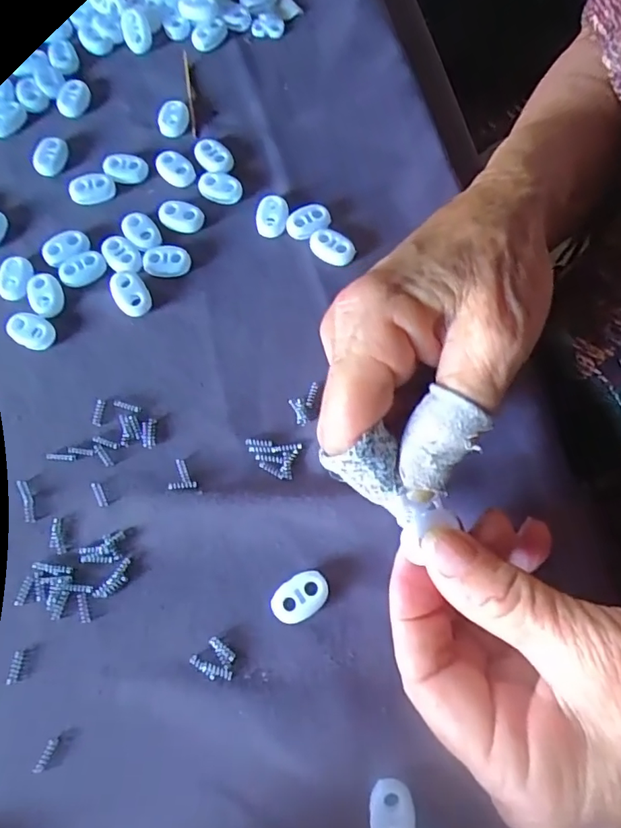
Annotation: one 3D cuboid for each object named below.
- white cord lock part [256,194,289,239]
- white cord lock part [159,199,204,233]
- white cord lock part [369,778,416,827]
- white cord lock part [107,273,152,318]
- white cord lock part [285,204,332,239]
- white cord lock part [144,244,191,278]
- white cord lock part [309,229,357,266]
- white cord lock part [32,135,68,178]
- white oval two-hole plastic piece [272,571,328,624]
[{"bbox_3d":[-0.019,-0.099,0.260,0.015,0.008,0.022,-6,71,1],"label":"white cord lock part"},{"bbox_3d":[-0.064,-0.098,0.261,0.022,0.005,0.014,11,72,6],"label":"white cord lock part"},{"bbox_3d":[0.028,0.138,0.180,0.015,0.005,0.022,-1,71,2],"label":"white cord lock part"},{"bbox_3d":[-0.084,-0.056,0.245,0.016,0.005,0.022,-25,88,-5],"label":"white cord lock part"},{"bbox_3d":[-0.001,-0.094,0.259,0.021,0.008,0.014,-28,72,-7],"label":"white cord lock part"},{"bbox_3d":[-0.069,-0.074,0.252,0.022,0.005,0.015,-4,71,1],"label":"white cord lock part"},{"bbox_3d":[0.010,-0.080,0.255,0.022,0.007,0.012,35,76,13],"label":"white cord lock part"},{"bbox_3d":[-0.134,-0.134,0.270,0.014,0.006,0.020,19,72,7],"label":"white cord lock part"},{"bbox_3d":[-0.004,0.071,0.205,0.023,0.005,0.015,-37,74,-10],"label":"white oval two-hole plastic piece"}]

